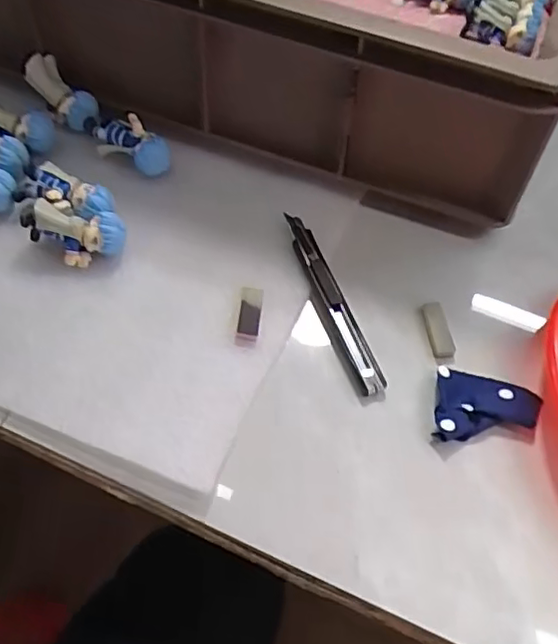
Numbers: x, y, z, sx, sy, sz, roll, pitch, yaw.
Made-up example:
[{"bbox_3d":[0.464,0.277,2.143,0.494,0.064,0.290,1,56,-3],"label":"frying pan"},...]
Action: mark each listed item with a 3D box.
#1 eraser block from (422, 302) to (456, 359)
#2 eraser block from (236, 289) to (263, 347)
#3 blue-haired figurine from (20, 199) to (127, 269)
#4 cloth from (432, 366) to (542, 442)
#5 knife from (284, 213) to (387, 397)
[{"bbox_3d":[0.100,0.004,0.392,0.013,0.009,0.038,-8,58,-7],"label":"eraser block"},{"bbox_3d":[-0.018,-0.004,0.389,0.014,0.006,0.041,4,57,1],"label":"eraser block"},{"bbox_3d":[-0.134,-0.056,0.404,0.064,0.028,0.027,7,57,3],"label":"blue-haired figurine"},{"bbox_3d":[0.120,0.051,0.360,0.058,0.009,0.043,11,57,5],"label":"cloth"},{"bbox_3d":[0.034,-0.014,0.397,0.017,0.015,0.132,-17,59,-12],"label":"knife"}]

